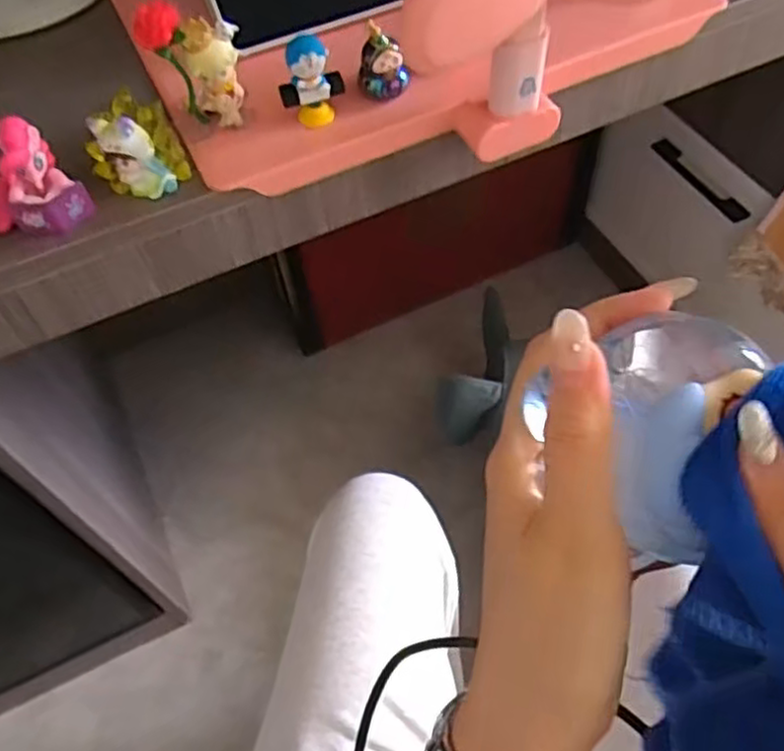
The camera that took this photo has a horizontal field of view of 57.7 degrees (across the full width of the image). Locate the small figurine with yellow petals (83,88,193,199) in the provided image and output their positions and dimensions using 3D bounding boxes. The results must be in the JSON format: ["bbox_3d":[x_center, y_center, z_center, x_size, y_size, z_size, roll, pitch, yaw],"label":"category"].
[{"bbox_3d":[-0.178,-0.158,0.495,0.058,0.053,0.046,-27,59,-14],"label":"small figurine with yellow petals"}]

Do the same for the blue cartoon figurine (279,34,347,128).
[{"bbox_3d":[-0.058,-0.210,0.509,0.046,0.060,0.022,-9,57,-3],"label":"blue cartoon figurine"}]

